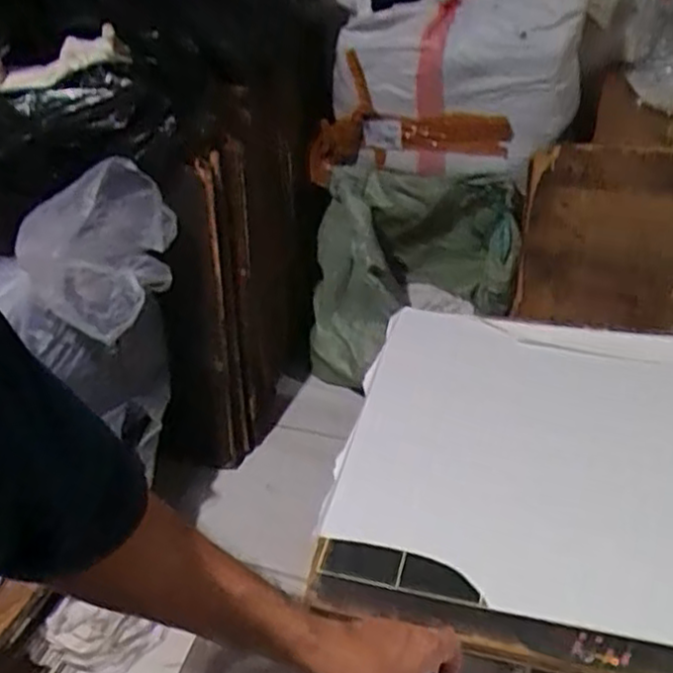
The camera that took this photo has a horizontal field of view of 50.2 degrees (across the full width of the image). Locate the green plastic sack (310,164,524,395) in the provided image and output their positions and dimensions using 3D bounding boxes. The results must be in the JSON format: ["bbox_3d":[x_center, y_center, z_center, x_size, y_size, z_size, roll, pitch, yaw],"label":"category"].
[{"bbox_3d":[0.188,-0.126,1.834,0.482,0.470,0.353,20,46,29],"label":"green plastic sack"}]

